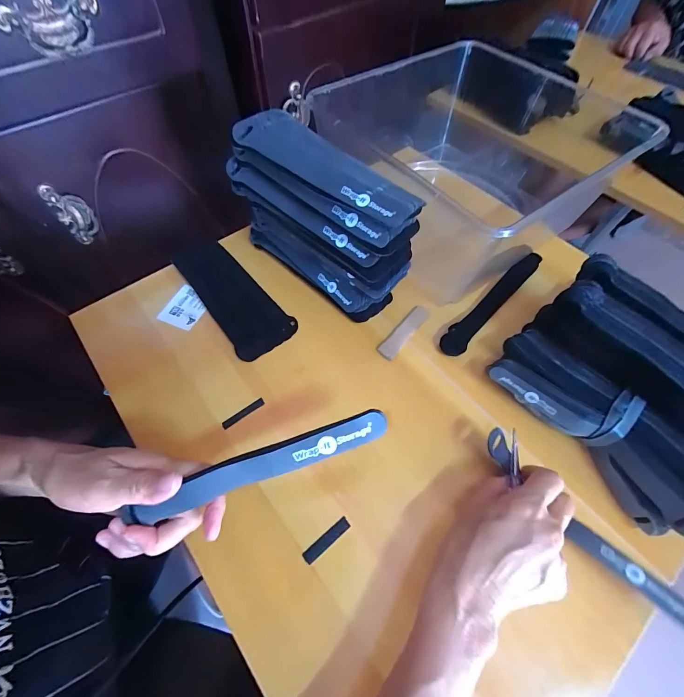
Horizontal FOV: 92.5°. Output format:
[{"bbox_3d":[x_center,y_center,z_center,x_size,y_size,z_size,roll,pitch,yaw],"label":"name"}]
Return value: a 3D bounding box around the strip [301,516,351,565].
[{"bbox_3d":[-0.013,0.168,0.287,0.047,0.004,0.011,-34,67,-18],"label":"strip"}]

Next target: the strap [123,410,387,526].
[{"bbox_3d":[-0.058,0.083,0.227,0.185,0.017,0.019,-21,63,0],"label":"strap"}]

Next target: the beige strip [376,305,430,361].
[{"bbox_3d":[0.075,-0.021,0.394,0.021,0.004,0.086,36,67,18],"label":"beige strip"}]

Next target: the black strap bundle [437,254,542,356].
[{"bbox_3d":[0.194,-0.061,0.411,0.210,0.010,0.028,-40,69,-20],"label":"black strap bundle"}]

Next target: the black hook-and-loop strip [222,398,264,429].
[{"bbox_3d":[-0.104,0.068,0.343,0.047,0.004,0.008,-34,67,-18],"label":"black hook-and-loop strip"}]

